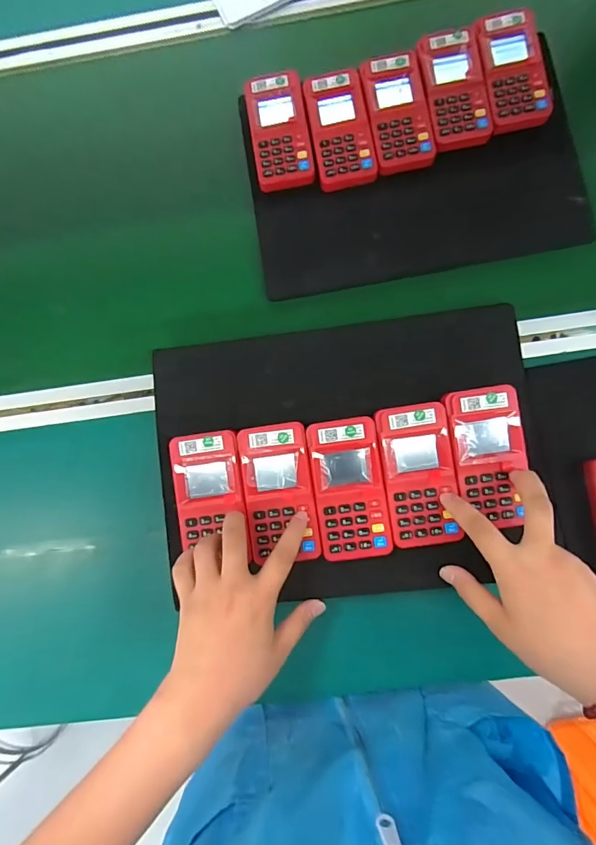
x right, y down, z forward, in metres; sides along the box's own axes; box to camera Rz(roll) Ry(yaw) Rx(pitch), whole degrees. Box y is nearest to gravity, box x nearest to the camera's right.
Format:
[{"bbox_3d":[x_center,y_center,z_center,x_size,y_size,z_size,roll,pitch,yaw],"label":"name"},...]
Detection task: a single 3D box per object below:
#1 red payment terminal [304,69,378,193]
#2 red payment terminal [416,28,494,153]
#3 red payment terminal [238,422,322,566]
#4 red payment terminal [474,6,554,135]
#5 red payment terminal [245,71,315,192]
[{"bbox_3d":[0.044,-0.312,0.453,0.060,0.025,0.119,-12,83,5],"label":"red payment terminal"},{"bbox_3d":[0.164,-0.351,0.445,0.061,0.021,0.119,-14,83,5],"label":"red payment terminal"},{"bbox_3d":[-0.017,0.062,0.376,0.061,0.016,0.118,-8,82,0],"label":"red payment terminal"},{"bbox_3d":[0.225,-0.370,0.449,0.065,0.032,0.119,-12,83,5],"label":"red payment terminal"},{"bbox_3d":[-0.020,-0.313,0.456,0.060,0.022,0.120,-10,83,6],"label":"red payment terminal"}]

